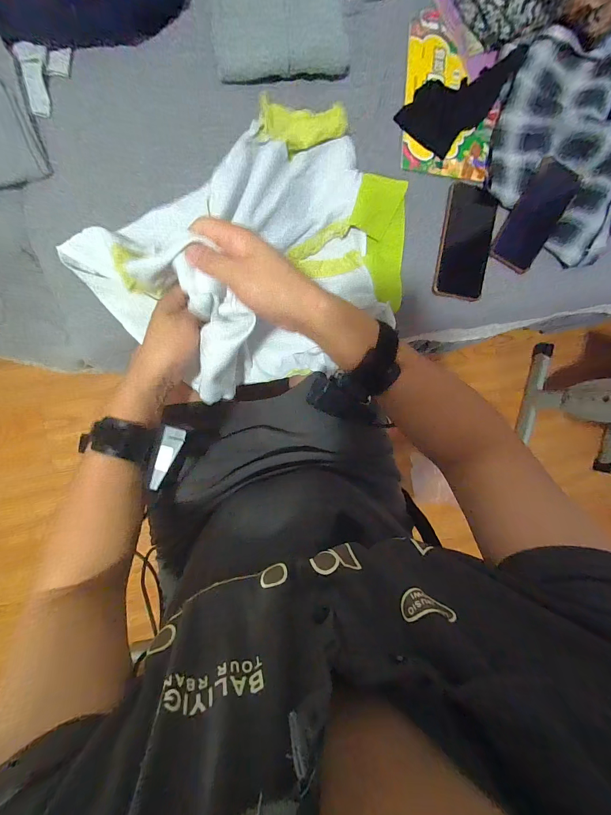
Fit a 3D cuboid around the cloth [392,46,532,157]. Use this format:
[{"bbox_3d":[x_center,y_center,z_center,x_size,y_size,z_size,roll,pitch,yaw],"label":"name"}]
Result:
[{"bbox_3d":[0.225,-0.457,0.470,0.093,0.036,0.177,44,86,-7],"label":"cloth"}]

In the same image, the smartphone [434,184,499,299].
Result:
[{"bbox_3d":[0.249,-0.254,0.501,0.085,0.016,0.163,5,96,-15],"label":"smartphone"}]

